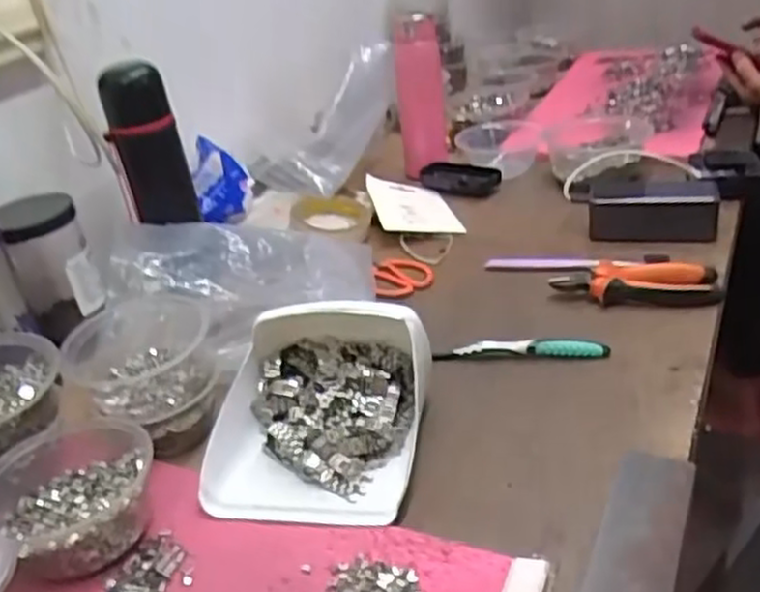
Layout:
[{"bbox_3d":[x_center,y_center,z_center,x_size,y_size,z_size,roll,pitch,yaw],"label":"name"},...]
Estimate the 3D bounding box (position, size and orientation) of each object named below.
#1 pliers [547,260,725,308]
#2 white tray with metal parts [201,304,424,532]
[{"bbox_3d":[0.245,-0.013,0.710,0.150,0.022,0.061,1,31,14],"label":"pliers"},{"bbox_3d":[-0.047,0.077,0.553,0.157,0.081,0.169,1,31,13],"label":"white tray with metal parts"}]

